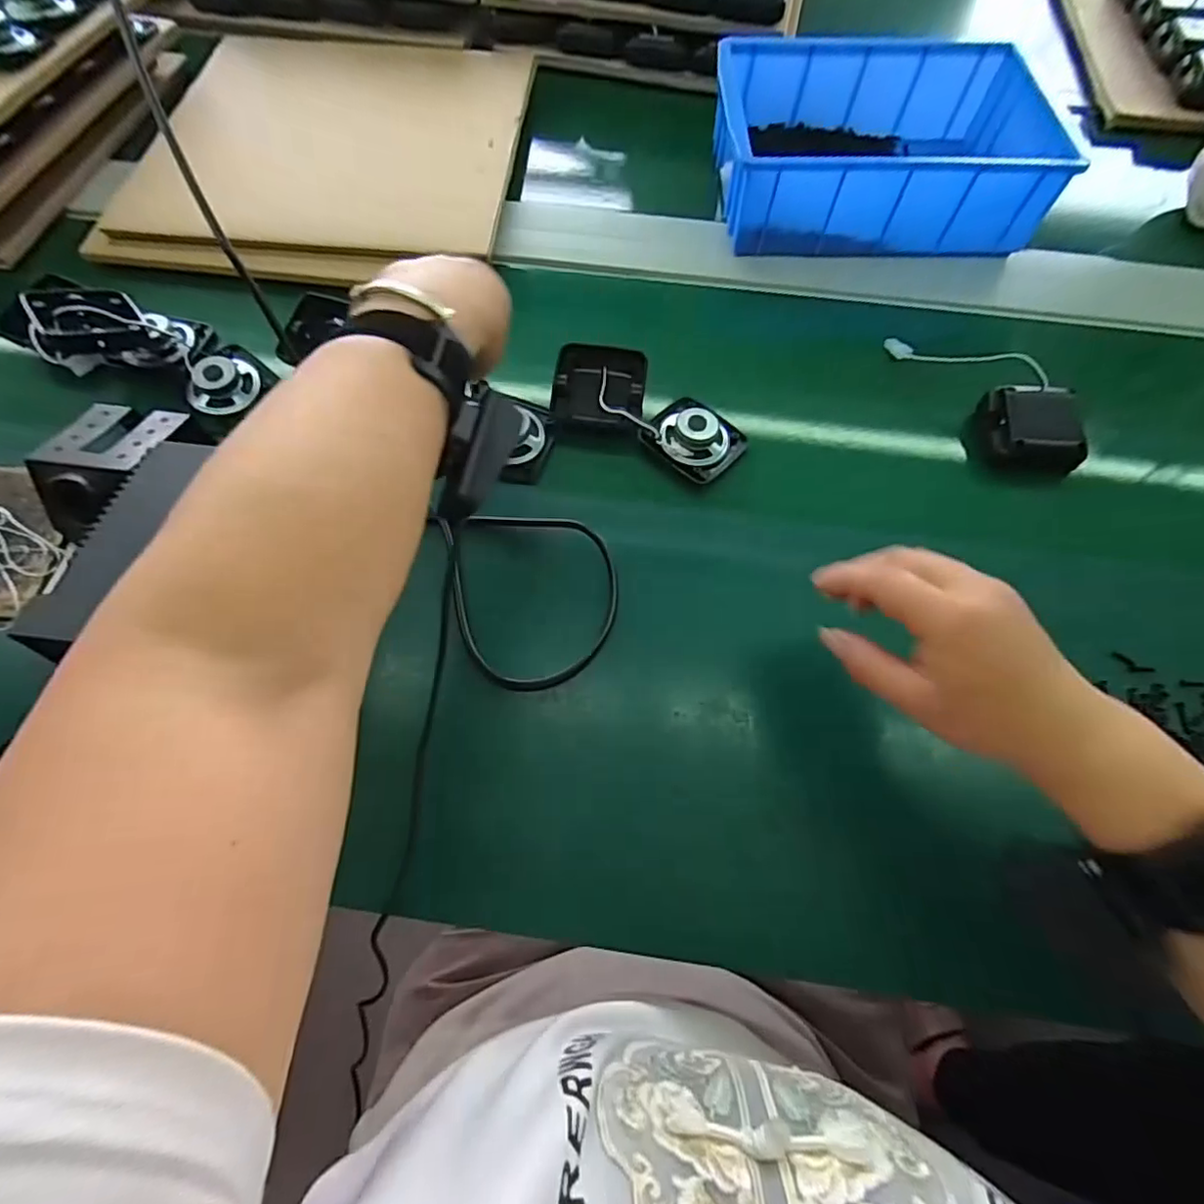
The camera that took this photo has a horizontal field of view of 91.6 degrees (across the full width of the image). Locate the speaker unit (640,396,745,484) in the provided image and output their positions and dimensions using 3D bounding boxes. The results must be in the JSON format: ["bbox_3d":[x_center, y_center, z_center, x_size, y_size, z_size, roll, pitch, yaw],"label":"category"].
[{"bbox_3d":[0.071,-0.132,0.463,0.068,0.026,0.065,43,72,14],"label":"speaker unit"}]

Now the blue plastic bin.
[{"bbox_3d":[0.254,-0.430,0.557,0.287,0.085,0.200,1,67,-3],"label":"blue plastic bin"}]

